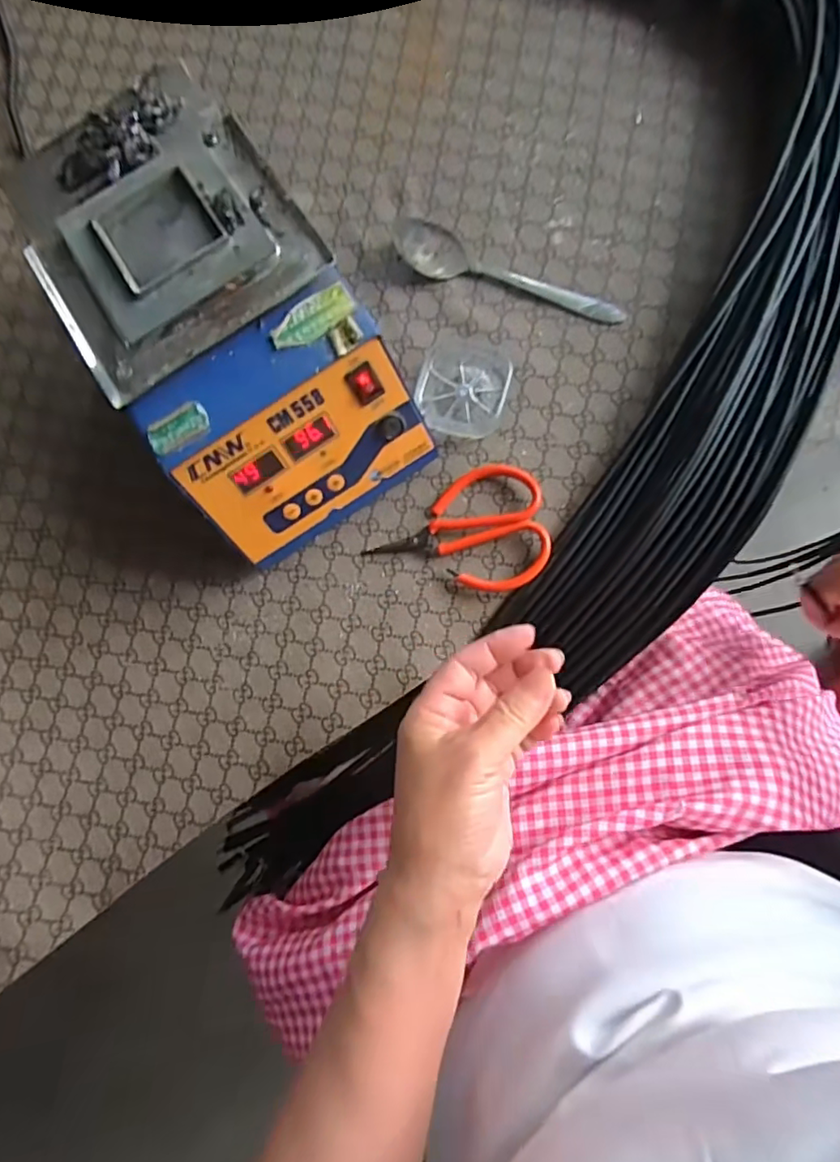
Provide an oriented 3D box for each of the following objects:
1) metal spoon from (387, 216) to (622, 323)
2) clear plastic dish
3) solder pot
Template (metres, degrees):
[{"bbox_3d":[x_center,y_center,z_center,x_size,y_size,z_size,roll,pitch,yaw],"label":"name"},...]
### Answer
[{"bbox_3d":[0.057,-0.203,0.393,0.161,0.014,0.033,27,87,10],"label":"metal spoon"},{"bbox_3d":[0.030,-0.131,0.389,0.058,0.011,0.066,18,86,9],"label":"clear plastic dish"},{"bbox_3d":[-0.117,-0.150,0.349,0.143,0.096,0.252,-34,80,2],"label":"solder pot"}]

